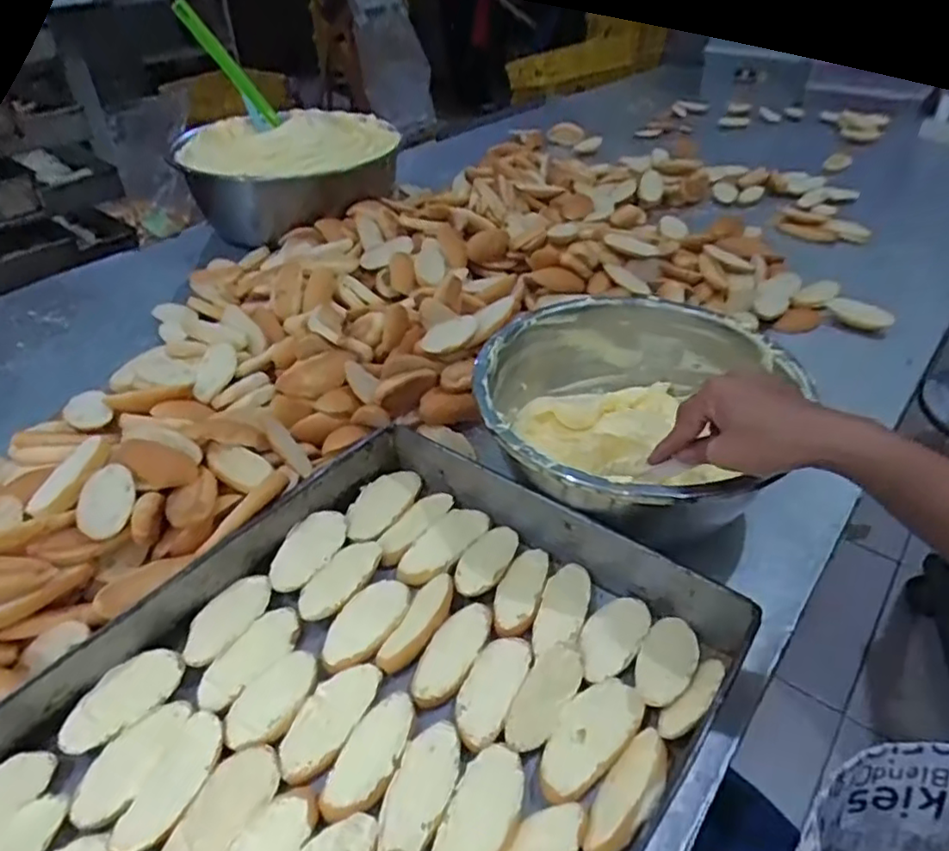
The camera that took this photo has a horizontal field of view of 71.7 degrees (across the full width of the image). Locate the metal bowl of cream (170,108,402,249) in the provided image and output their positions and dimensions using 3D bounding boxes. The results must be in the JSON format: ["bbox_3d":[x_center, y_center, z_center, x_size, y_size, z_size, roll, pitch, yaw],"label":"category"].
[{"bbox_3d":[-0.281,-0.427,1.118,0.289,0.197,0.318,9,40,13],"label":"metal bowl of cream"}]

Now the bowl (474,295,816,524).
[{"bbox_3d":[0.143,-0.003,0.623,0.269,0.112,0.285,0,40,0],"label":"bowl"}]

